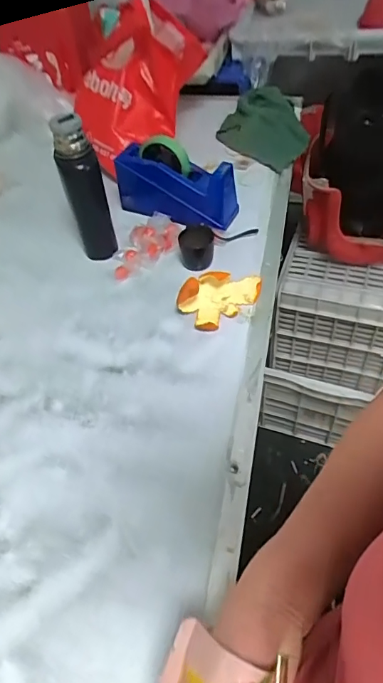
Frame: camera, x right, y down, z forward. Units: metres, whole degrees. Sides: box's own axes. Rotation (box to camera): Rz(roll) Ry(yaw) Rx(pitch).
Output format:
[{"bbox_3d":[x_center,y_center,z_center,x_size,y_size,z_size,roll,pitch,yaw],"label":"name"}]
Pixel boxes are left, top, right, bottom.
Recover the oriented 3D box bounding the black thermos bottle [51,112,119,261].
[{"bbox_3d":[-0.155,-0.214,0.668,0.056,0.208,0.051,-13,51,-8],"label":"black thermos bottle"}]

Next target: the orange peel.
[{"bbox_3d":[0.043,-0.070,0.633,0.121,0.044,0.066,-33,56,-23],"label":"orange peel"}]

